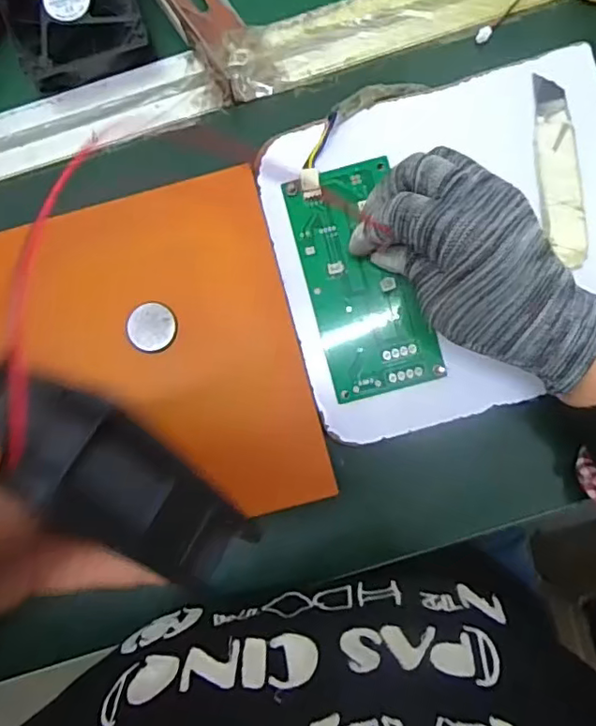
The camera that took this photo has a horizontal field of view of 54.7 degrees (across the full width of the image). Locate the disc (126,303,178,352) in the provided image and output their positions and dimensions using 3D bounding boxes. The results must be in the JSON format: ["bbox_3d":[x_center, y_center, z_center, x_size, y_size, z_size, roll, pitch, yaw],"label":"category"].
[{"bbox_3d":[-0.084,-0.020,0.334,0.026,0.004,0.027,0,93,-10],"label":"disc"}]

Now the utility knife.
[{"bbox_3d":[0.150,-0.112,0.333,0.022,0.007,0.110,-5,86,2],"label":"utility knife"}]

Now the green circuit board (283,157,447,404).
[{"bbox_3d":[0.035,-0.048,0.336,0.064,0.009,0.133,-20,88,1],"label":"green circuit board"}]

